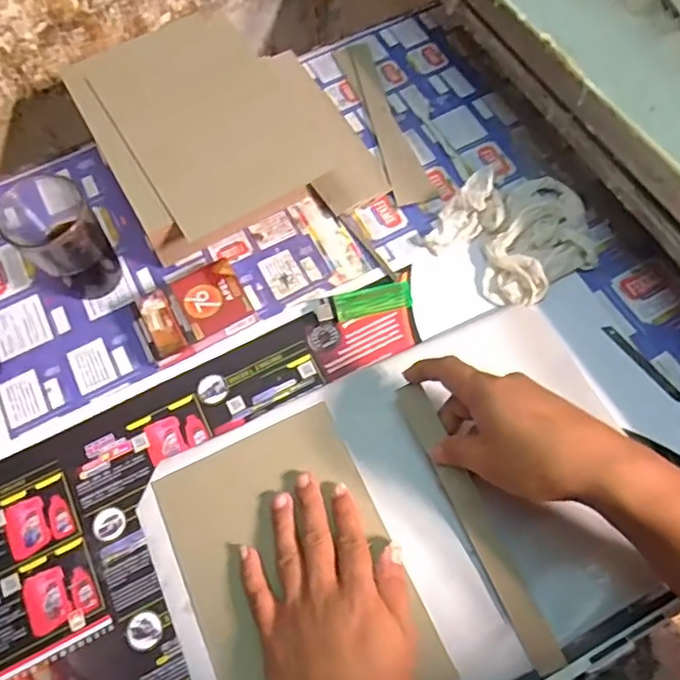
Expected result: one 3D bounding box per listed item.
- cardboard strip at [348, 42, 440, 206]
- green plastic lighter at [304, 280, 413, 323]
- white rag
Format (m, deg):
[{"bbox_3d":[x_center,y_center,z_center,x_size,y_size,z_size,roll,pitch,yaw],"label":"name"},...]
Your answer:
[{"bbox_3d":[0.042,-0.217,0.577,0.036,0.005,0.205,-17,66,-5],"label":"cardboard strip"},{"bbox_3d":[0.019,-0.033,0.493,0.084,0.013,0.028,-13,66,-4],"label":"green plastic lighter"},{"bbox_3d":[0.154,-0.096,0.504,0.123,0.031,0.120,-41,71,-15],"label":"white rag"}]

